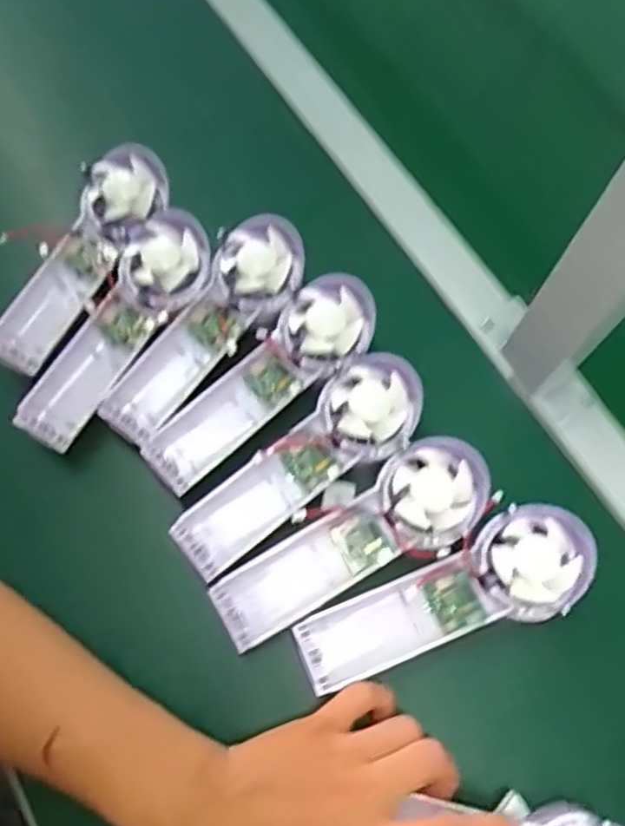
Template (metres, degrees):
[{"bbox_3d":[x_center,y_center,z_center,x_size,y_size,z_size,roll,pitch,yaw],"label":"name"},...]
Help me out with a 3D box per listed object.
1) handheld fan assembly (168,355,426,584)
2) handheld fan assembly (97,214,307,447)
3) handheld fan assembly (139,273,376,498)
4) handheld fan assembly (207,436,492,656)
[{"bbox_3d":[-0.006,0.030,0.415,0.179,0.022,0.057,-36,73,-14],"label":"handheld fan assembly"},{"bbox_3d":[-0.069,-0.059,0.444,0.056,0.034,0.178,35,72,12],"label":"handheld fan assembly"},{"bbox_3d":[-0.030,-0.022,0.432,0.179,0.029,0.055,-41,74,-15],"label":"handheld fan assembly"},{"bbox_3d":[0.028,0.077,0.395,0.181,0.028,0.057,-31,72,-13],"label":"handheld fan assembly"}]

